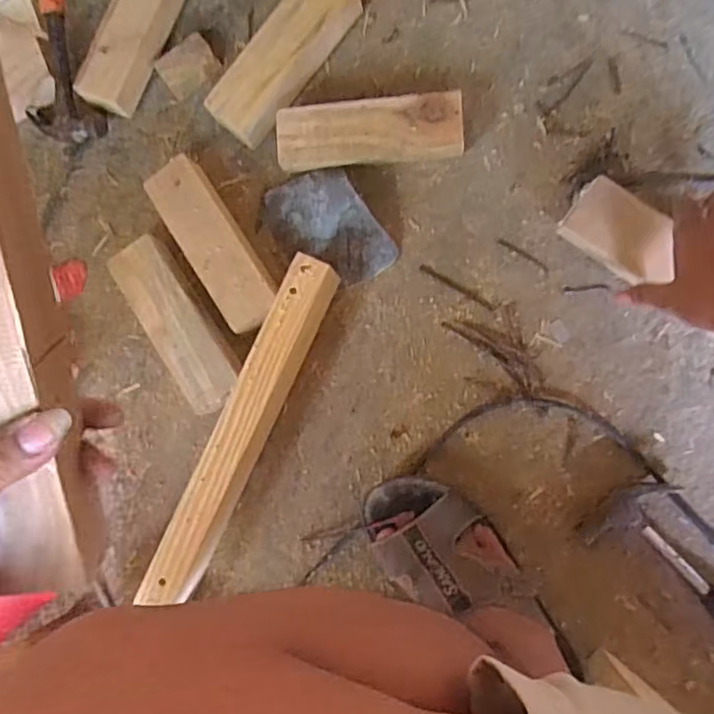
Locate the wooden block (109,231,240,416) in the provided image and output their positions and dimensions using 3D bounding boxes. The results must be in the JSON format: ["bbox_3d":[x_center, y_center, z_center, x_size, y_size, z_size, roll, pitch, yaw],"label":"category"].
[{"bbox_3d":[-0.182,-0.033,0.654,0.060,0.050,0.189,-34,81,3],"label":"wooden block"}]

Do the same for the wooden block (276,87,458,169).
[{"bbox_3d":[0.009,-0.233,0.651,0.181,0.034,0.068,-4,84,8],"label":"wooden block"}]

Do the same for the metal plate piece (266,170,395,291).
[{"bbox_3d":[-0.035,-0.133,0.651,0.102,0.021,0.136,-35,81,3],"label":"metal plate piece"}]

